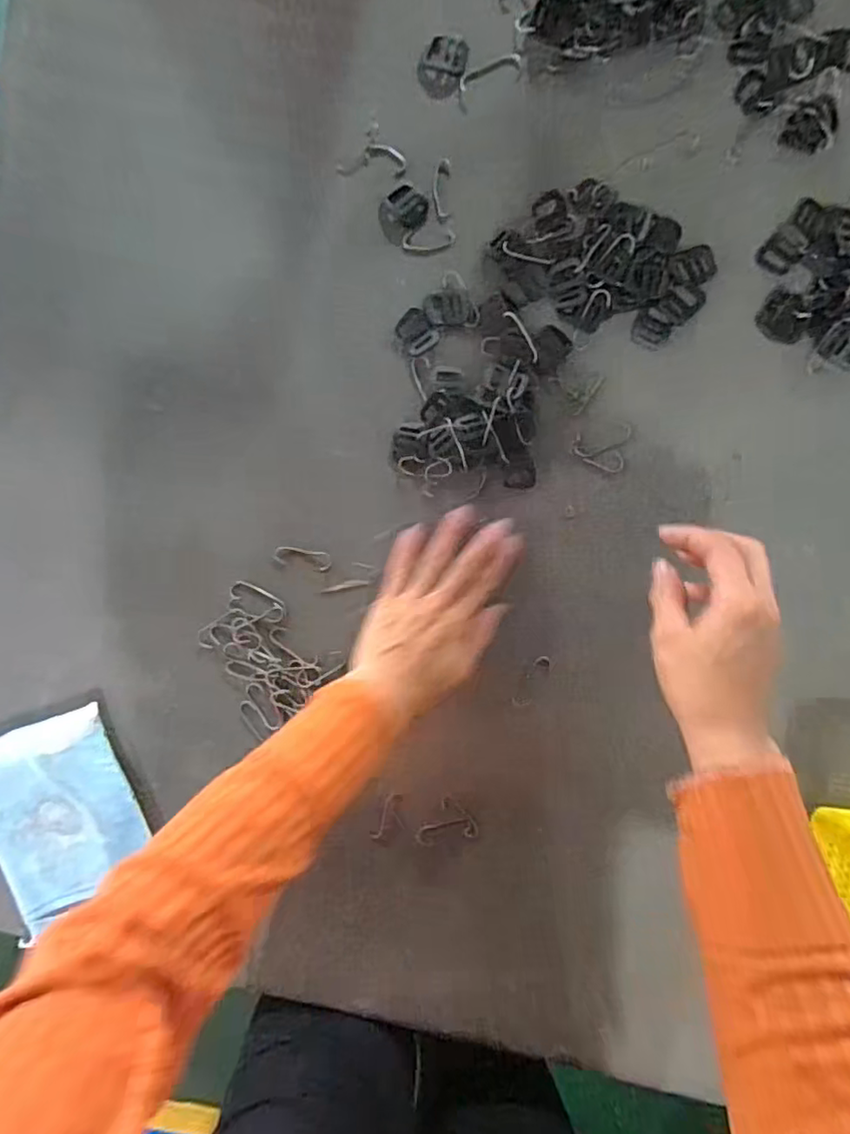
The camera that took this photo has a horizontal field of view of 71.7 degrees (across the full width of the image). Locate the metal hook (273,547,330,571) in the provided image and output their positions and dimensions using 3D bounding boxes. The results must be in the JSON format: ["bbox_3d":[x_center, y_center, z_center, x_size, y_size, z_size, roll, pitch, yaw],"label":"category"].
[{"bbox_3d":[-0.094,-0.006,0.449,0.043,0.004,0.015,10,94,1],"label":"metal hook"}]

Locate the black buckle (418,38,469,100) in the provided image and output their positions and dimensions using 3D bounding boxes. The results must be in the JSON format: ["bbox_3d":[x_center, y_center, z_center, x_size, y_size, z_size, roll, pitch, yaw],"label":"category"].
[{"bbox_3d":[0.013,-0.360,0.425,0.031,0.004,0.040,22,94,0],"label":"black buckle"}]

